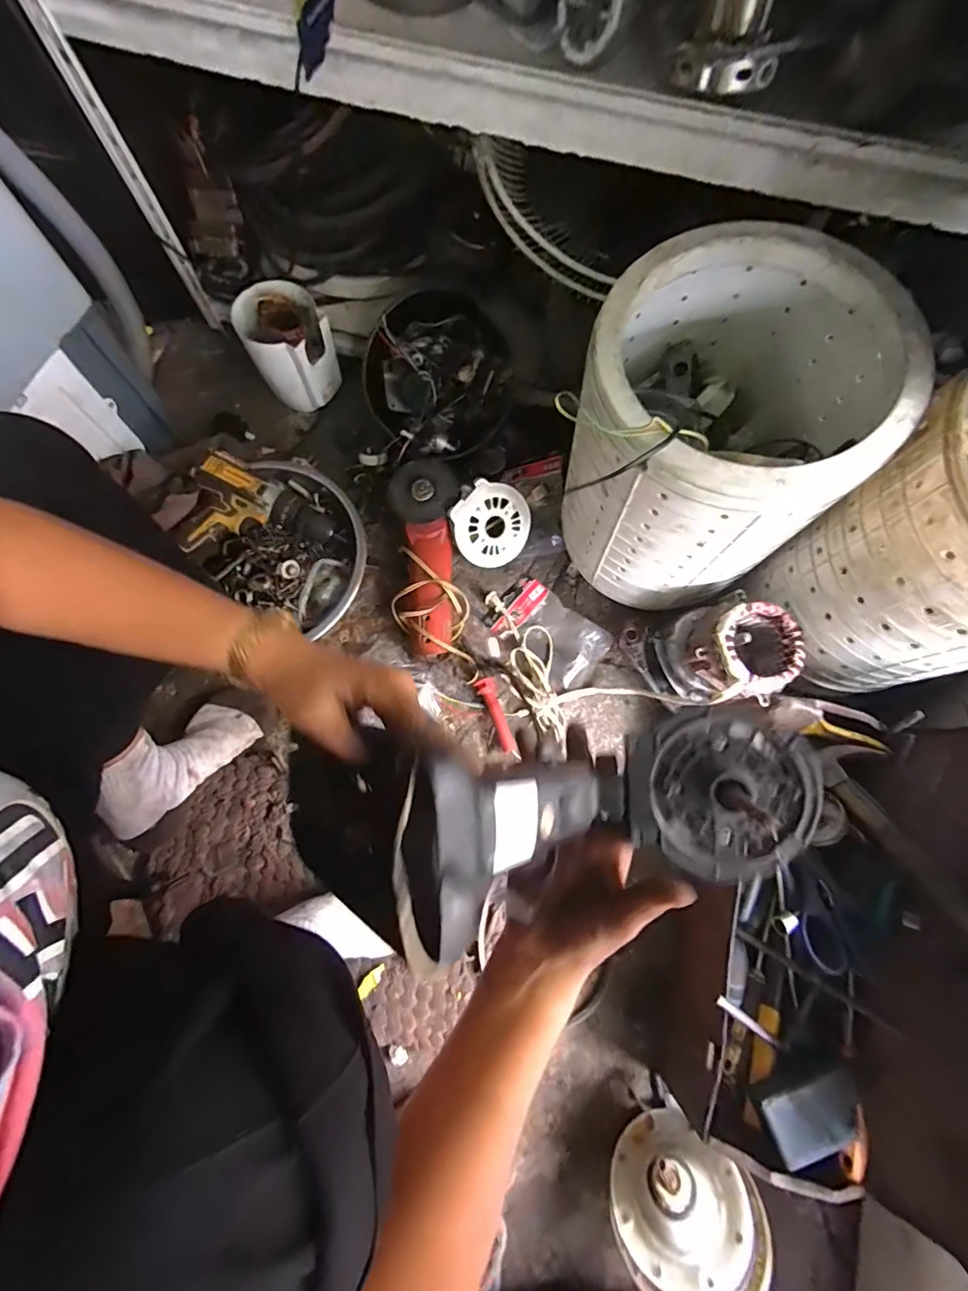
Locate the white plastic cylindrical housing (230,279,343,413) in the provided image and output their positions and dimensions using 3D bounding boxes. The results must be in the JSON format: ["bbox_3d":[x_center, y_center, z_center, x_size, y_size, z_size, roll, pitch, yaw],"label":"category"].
[{"bbox_3d":[-0.309,-0.475,0.799,0.121,0.145,0.122,0,74,0],"label":"white plastic cylindrical housing"}]

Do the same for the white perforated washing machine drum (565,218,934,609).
[{"bbox_3d":[0.243,-0.222,0.558,0.276,0.301,0.288,12,74,4],"label":"white perforated washing machine drum"}]

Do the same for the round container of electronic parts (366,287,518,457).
[{"bbox_3d":[-0.069,-0.397,0.731,0.227,0.086,0.227,1,93,11],"label":"round container of electronic parts"}]

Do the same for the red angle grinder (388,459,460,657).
[{"bbox_3d":[-0.083,-0.132,0.706,0.103,0.074,0.291,-5,74,-1],"label":"red angle grinder"}]

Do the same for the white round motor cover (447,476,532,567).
[{"bbox_3d":[0.012,-0.177,0.720,0.122,0.011,0.116,-9,119,-17],"label":"white round motor cover"}]

